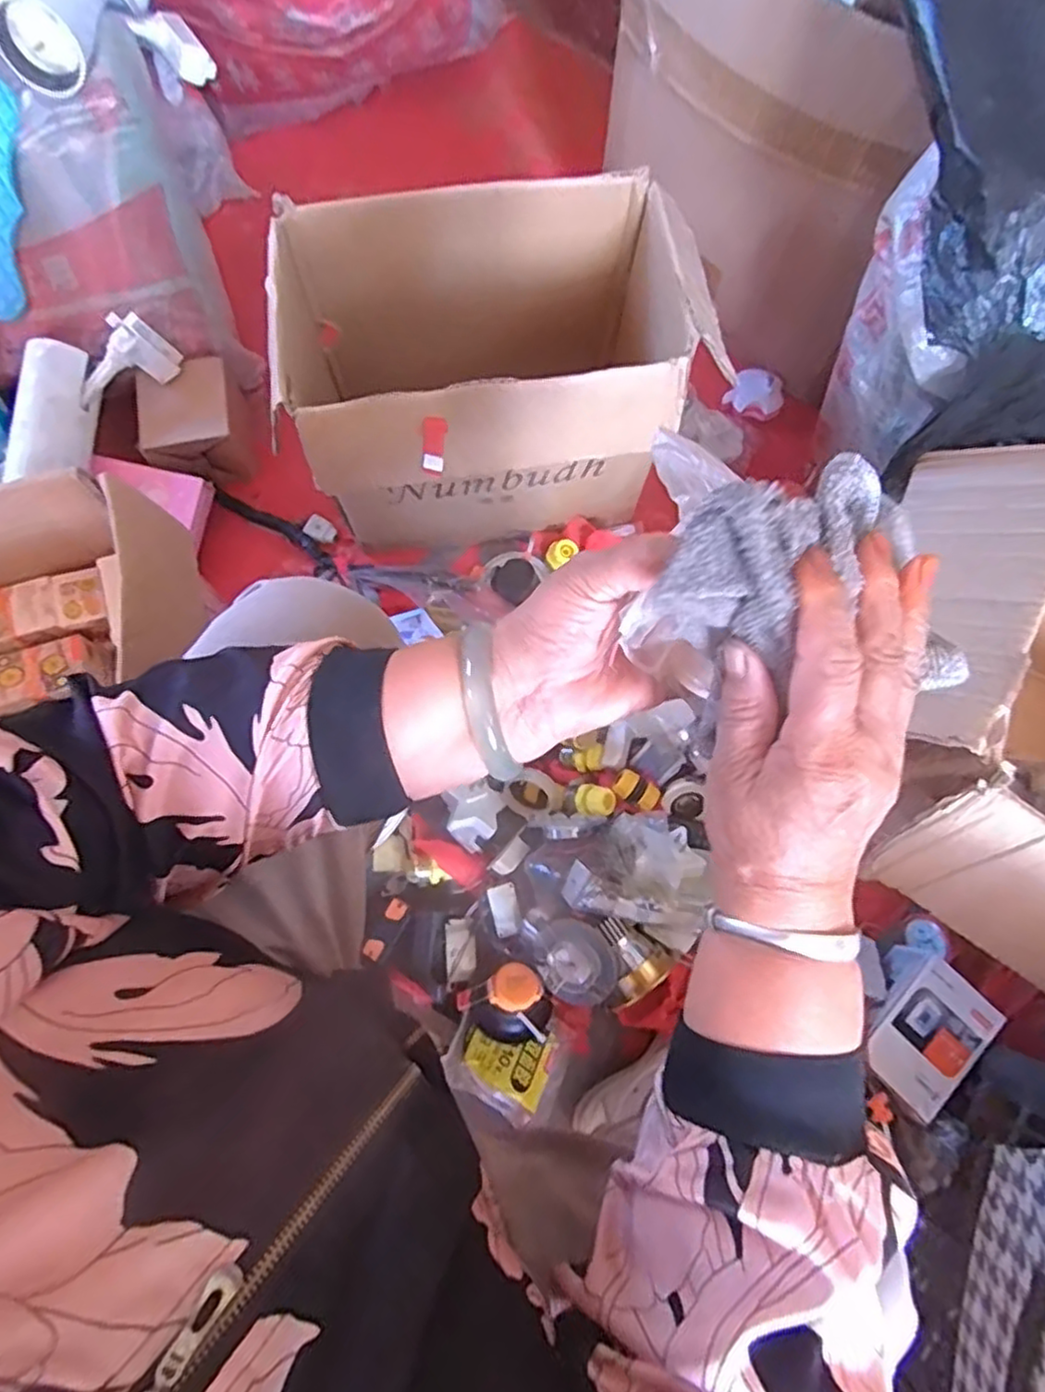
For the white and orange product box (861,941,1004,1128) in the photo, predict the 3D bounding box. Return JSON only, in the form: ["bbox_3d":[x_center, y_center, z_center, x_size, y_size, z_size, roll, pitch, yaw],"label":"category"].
[{"bbox_3d":[0.418,0.355,0.728,0.142,0.066,0.100,-43,81,-10],"label":"white and orange product box"}]

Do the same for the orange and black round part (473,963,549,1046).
[{"bbox_3d":[-0.006,0.329,0.726,0.076,0.034,0.075,0,77,-1],"label":"orange and black round part"}]

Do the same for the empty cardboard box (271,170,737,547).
[{"bbox_3d":[-0.015,-0.329,0.722,0.407,0.244,0.234,-9,78,-3],"label":"empty cardboard box"}]

